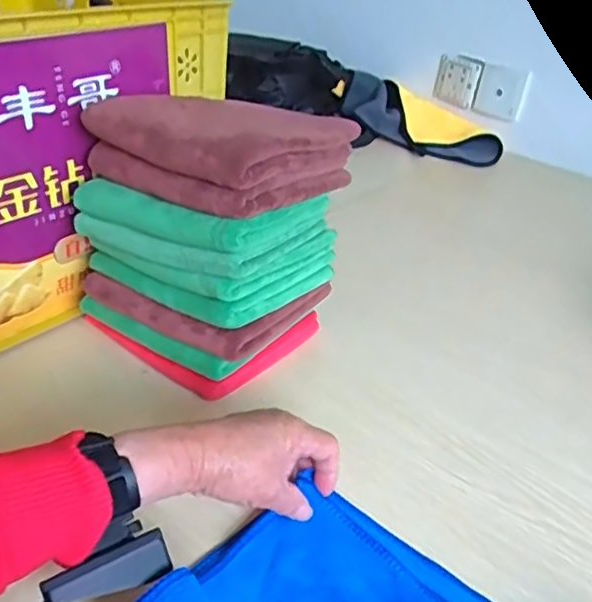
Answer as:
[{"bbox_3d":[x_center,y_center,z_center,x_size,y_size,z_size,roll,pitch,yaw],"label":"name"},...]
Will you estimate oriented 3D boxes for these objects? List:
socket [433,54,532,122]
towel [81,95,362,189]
[{"bbox_3d":[0.369,-0.428,1.255,0.184,0.091,0.023,27,39,29],"label":"socket"},{"bbox_3d":[-0.063,-0.146,0.524,0.176,0.036,0.165,27,39,29],"label":"towel"}]

